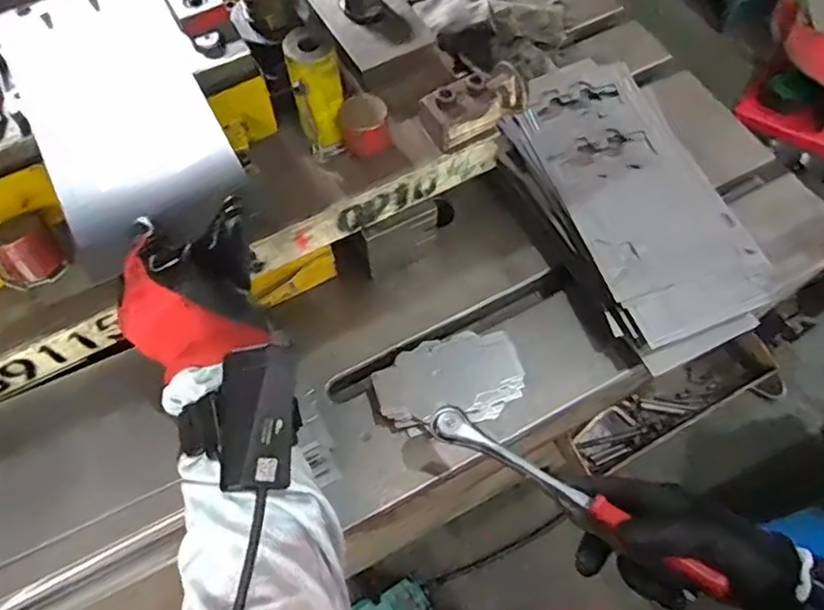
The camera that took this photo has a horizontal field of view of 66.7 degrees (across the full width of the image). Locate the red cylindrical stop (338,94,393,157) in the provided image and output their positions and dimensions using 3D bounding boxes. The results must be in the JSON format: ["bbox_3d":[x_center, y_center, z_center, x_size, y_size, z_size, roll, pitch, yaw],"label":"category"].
[{"bbox_3d":[-0.039,-0.152,0.528,0.039,0.042,0.033,-13,63,-5],"label":"red cylindrical stop"}]

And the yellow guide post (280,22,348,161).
[{"bbox_3d":[-0.076,-0.170,0.512,0.040,0.094,0.047,-15,63,-6],"label":"yellow guide post"}]

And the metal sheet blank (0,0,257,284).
[{"bbox_3d":[-0.213,-0.143,0.465,0.124,0.008,0.248,-27,67,-12],"label":"metal sheet blank"}]

